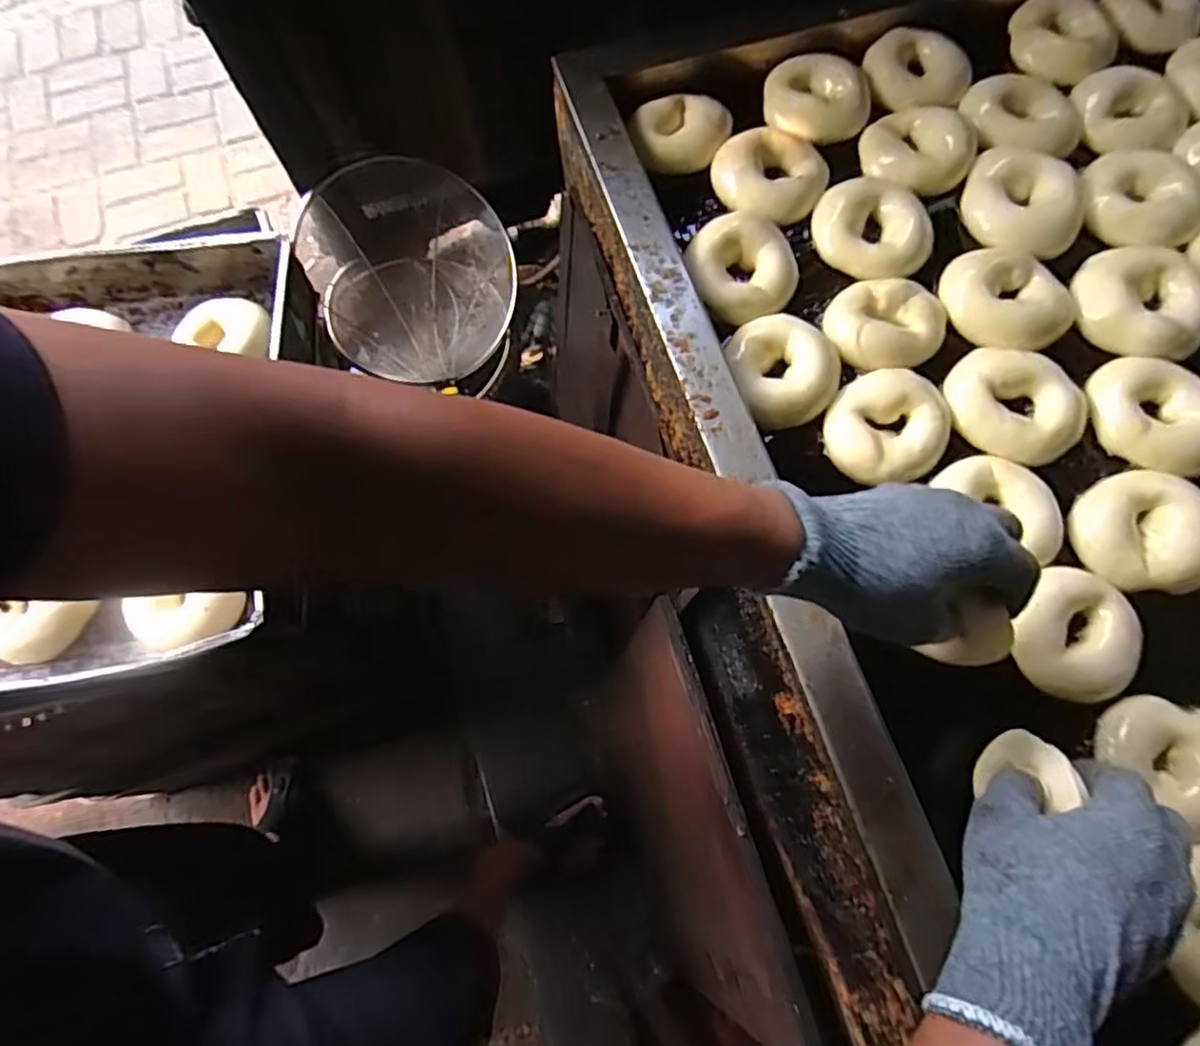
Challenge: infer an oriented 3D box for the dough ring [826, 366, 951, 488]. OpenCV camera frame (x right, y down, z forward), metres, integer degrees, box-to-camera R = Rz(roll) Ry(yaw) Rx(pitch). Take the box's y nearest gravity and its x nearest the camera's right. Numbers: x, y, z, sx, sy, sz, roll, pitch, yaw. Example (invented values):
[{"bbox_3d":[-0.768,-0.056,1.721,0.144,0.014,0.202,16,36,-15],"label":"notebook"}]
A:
[{"bbox_3d":[0.230,-0.079,0.536,0.093,0.029,0.087,-1,72,2],"label":"dough ring"}]

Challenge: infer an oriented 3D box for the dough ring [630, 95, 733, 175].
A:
[{"bbox_3d":[0.075,-0.370,0.626,0.089,0.027,0.082,9,73,5],"label":"dough ring"}]

